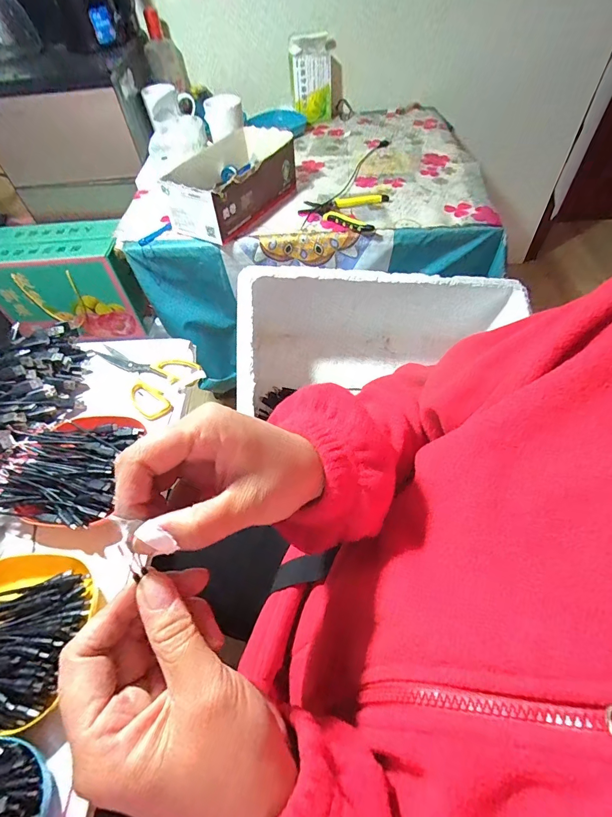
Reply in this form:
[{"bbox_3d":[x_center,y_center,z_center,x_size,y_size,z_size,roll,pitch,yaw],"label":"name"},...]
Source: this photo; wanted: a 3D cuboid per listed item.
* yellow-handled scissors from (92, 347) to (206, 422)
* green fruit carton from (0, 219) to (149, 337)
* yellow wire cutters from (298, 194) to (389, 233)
[{"bbox_3d":[-0.238,-0.052,0.557,0.173,0.011,0.099,26,60,21],"label":"yellow-handled scissors"},{"bbox_3d":[-0.574,-0.318,0.980,0.348,0.226,0.165,1,54,4],"label":"green fruit carton"},{"bbox_3d":[0.067,-0.383,0.748,0.154,0.013,0.123,15,56,14],"label":"yellow wire cutters"}]

